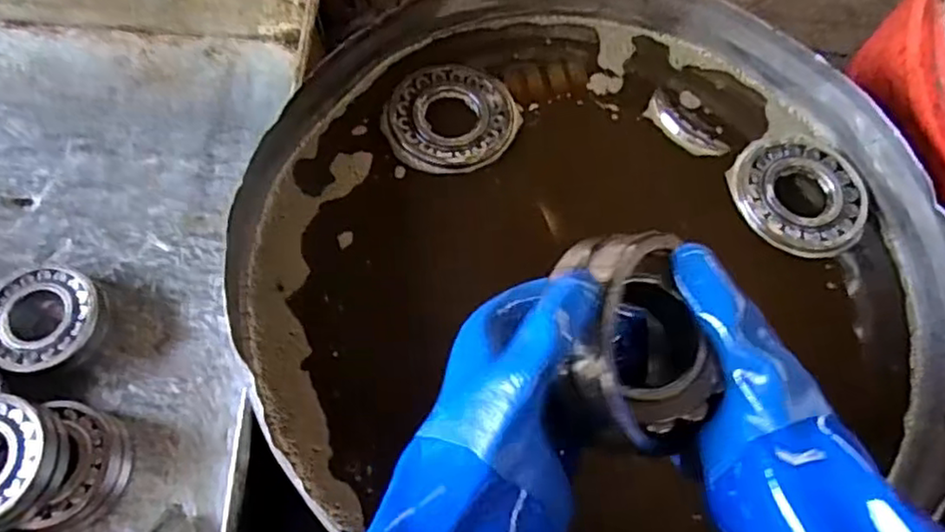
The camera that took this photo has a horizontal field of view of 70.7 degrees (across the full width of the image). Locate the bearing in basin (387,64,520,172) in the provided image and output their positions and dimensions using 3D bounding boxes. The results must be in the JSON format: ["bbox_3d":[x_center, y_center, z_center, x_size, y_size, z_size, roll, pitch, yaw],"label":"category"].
[{"bbox_3d":[-0.018,-0.138,0.608,0.115,0.017,0.106,1,66,-3],"label":"bearing in basin"}]

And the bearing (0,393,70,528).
[{"bbox_3d":[-0.416,0.168,0.576,0.113,0.055,0.106,20,67,6],"label":"bearing"}]

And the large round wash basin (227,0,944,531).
[{"bbox_3d":[0.110,0.007,0.599,0.547,0.178,0.527,1,66,-3],"label":"large round wash basin"}]

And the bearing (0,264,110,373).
[{"bbox_3d":[-0.428,0.050,0.662,0.116,0.043,0.106,1,66,-3],"label":"bearing"}]

